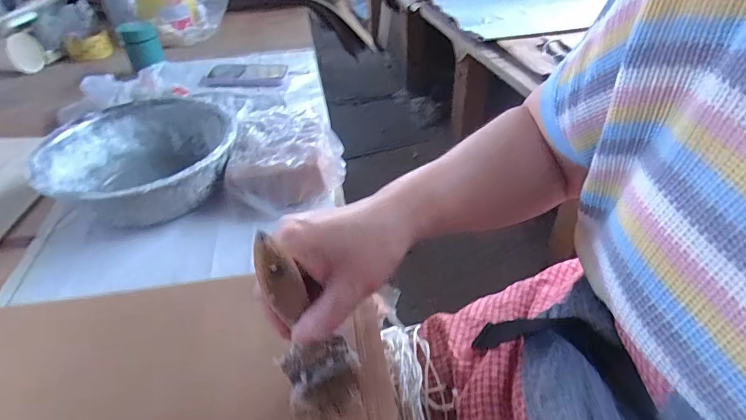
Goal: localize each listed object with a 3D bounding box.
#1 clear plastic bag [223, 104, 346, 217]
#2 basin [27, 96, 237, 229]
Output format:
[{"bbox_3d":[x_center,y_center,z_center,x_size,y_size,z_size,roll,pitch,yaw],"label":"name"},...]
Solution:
[{"bbox_3d":[-0.110,-0.077,0.523,0.138,0.067,0.168,-4,42,-4],"label":"clear plastic bag"},{"bbox_3d":[-0.280,-0.059,0.506,0.211,0.069,0.220,0,42,0],"label":"basin"}]

